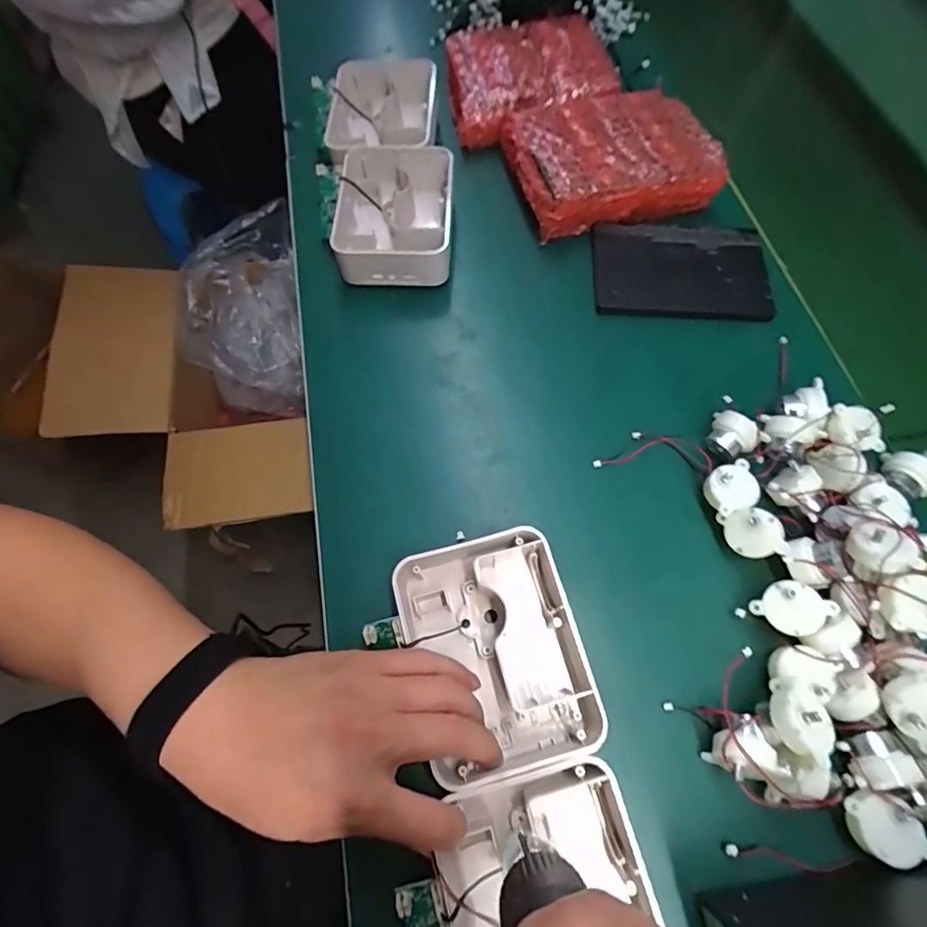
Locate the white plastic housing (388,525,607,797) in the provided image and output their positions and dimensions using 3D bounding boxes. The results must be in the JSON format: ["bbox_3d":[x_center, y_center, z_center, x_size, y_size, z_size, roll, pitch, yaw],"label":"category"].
[{"bbox_3d":[0.020,0.114,0.297,0.101,0.044,0.132,-15,68,-8],"label":"white plastic housing"}]

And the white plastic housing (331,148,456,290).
[{"bbox_3d":[-0.063,-0.226,0.445,0.101,0.054,0.133,1,67,-1],"label":"white plastic housing"}]

